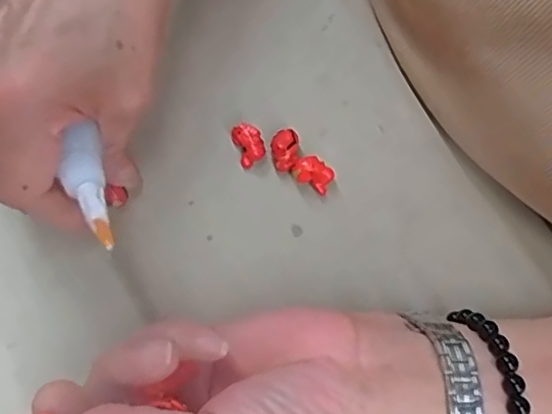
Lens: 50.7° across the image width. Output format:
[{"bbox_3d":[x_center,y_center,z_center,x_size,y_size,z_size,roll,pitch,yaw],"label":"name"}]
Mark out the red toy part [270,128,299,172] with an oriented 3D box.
[{"bbox_3d":[0.004,-0.027,0.288,0.013,0.013,0.020,-3,77,-2],"label":"red toy part"}]

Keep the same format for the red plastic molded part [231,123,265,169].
[{"bbox_3d":[-0.014,-0.031,0.287,0.013,0.010,0.019,-22,78,-6],"label":"red plastic molded part"}]

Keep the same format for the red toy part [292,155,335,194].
[{"bbox_3d":[0.019,-0.016,0.285,0.018,0.014,0.013,23,77,4],"label":"red toy part"}]

